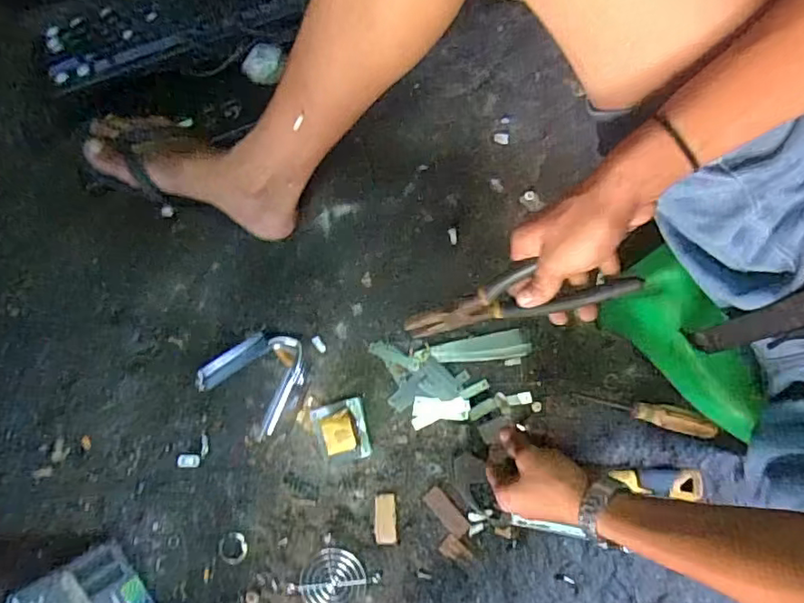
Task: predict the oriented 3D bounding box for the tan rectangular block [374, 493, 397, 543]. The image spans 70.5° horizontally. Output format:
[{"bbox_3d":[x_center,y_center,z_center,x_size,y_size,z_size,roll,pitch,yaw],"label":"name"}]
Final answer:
[{"bbox_3d":[-0.018,0.244,0.638,0.024,0.004,0.052,-4,79,1],"label":"tan rectangular block"}]

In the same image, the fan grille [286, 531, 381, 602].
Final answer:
[{"bbox_3d":[-0.077,0.315,0.633,0.074,0.004,0.078,38,83,7],"label":"fan grille"}]

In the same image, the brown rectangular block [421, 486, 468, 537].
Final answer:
[{"bbox_3d":[0.051,0.240,0.647,0.023,0.004,0.058,-40,81,-6],"label":"brown rectangular block"}]

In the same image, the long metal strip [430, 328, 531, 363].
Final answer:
[{"bbox_3d":[0.093,0.054,0.680,0.117,0.004,0.033,-6,79,0],"label":"long metal strip"}]

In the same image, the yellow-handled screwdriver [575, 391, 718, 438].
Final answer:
[{"bbox_3d":[0.277,0.123,0.648,0.153,0.026,0.024,19,80,5],"label":"yellow-handled screwdriver"}]

